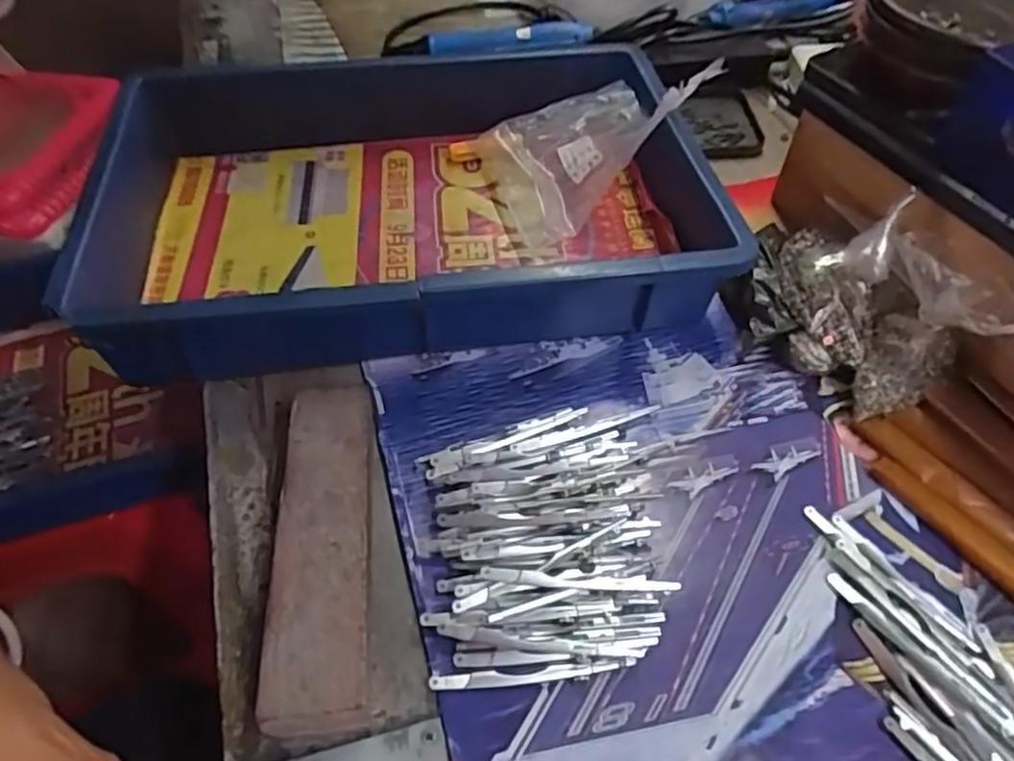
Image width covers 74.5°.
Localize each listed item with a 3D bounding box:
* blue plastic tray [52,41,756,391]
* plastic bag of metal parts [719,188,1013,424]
[{"bbox_3d":[-0.065,-0.145,0.510,0.467,0.077,0.307,-4,52,-6],"label":"blue plastic tray"},{"bbox_3d":[0.227,-0.053,0.434,0.092,0.105,0.156,-36,61,-27],"label":"plastic bag of metal parts"}]

